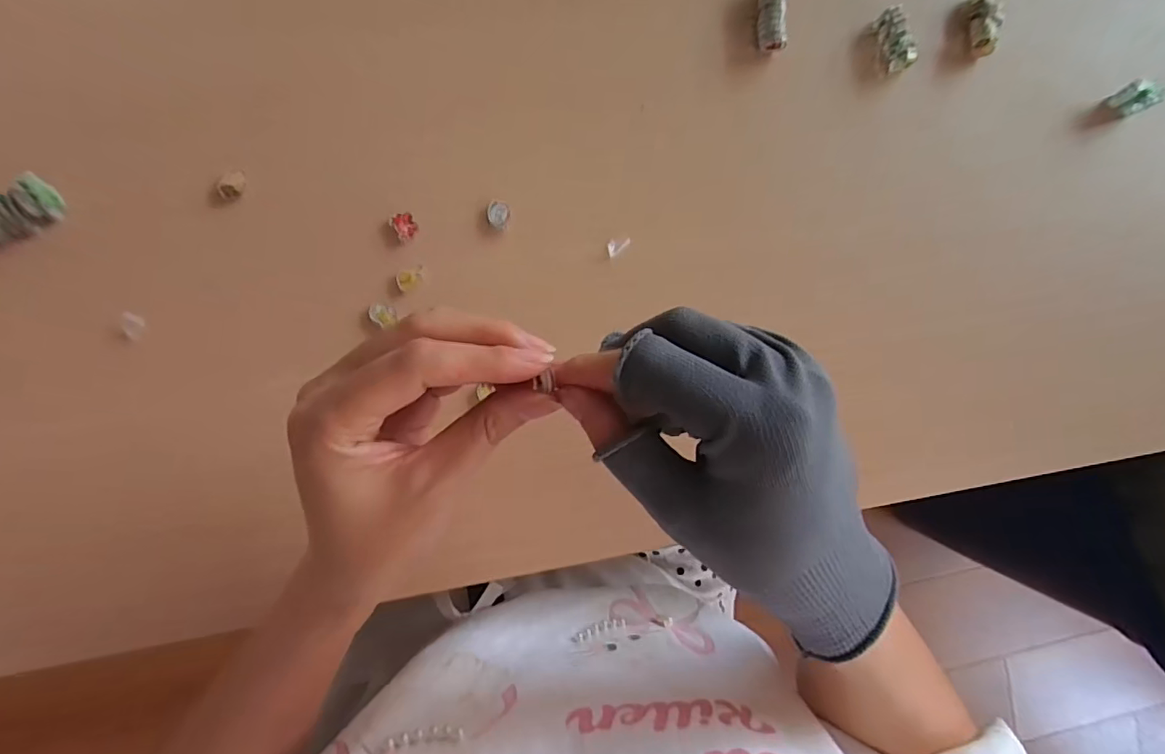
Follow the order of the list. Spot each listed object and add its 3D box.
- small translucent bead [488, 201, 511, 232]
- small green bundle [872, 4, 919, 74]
[{"bbox_3d":[-0.046,-0.088,0.295,0.012,0.005,0.014,18,87,-8],"label":"small translucent bead"},{"bbox_3d":[0.188,-0.203,0.326,0.012,0.018,0.035,-21,93,-8],"label":"small green bundle"}]

